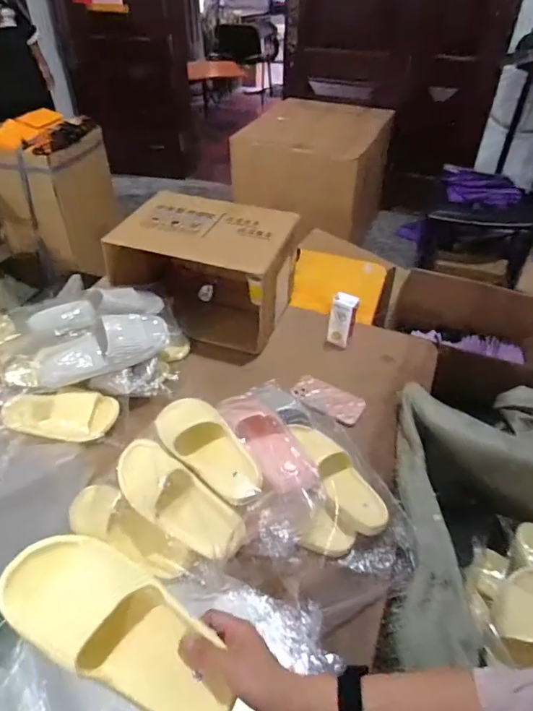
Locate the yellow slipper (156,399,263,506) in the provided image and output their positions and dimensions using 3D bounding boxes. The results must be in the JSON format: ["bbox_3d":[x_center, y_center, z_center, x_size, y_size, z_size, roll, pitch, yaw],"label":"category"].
[{"bbox_3d":[-0.101,0.153,0.794,0.104,0.064,0.251,-24,48,-24],"label":"yellow slipper"}]

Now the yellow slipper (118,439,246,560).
[{"bbox_3d":[-0.150,0.232,0.778,0.255,0.107,0.078,30,13,32],"label":"yellow slipper"}]

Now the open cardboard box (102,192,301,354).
[{"bbox_3d":[-0.148,-0.213,1.219,0.414,0.280,0.271,11,43,11],"label":"open cardboard box"}]

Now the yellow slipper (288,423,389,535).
[{"bbox_3d":[0.134,0.222,0.878,0.105,0.061,0.235,-14,44,-15],"label":"yellow slipper"}]

